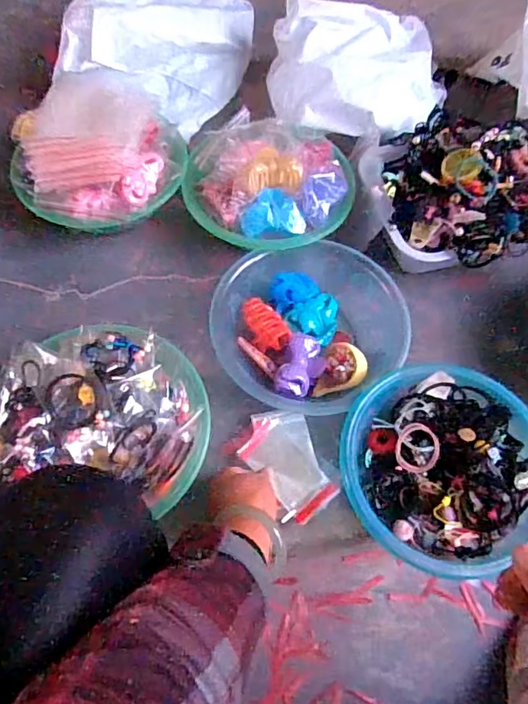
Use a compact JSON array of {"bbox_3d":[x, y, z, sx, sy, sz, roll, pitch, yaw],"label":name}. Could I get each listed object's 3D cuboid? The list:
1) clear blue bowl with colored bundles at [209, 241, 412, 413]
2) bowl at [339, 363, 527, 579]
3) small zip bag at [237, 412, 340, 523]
[{"bbox_3d":[0.055,-0.029,0.663,0.237,0.064,0.217,-10,63,-7],"label":"clear blue bowl with colored bundles"},{"bbox_3d":[0.196,0.123,0.568,0.219,0.066,0.207,1,62,-2],"label":"bowl"},{"bbox_3d":[0.027,0.130,0.606,0.084,0.015,0.128,-21,65,-12],"label":"small zip bag"}]

